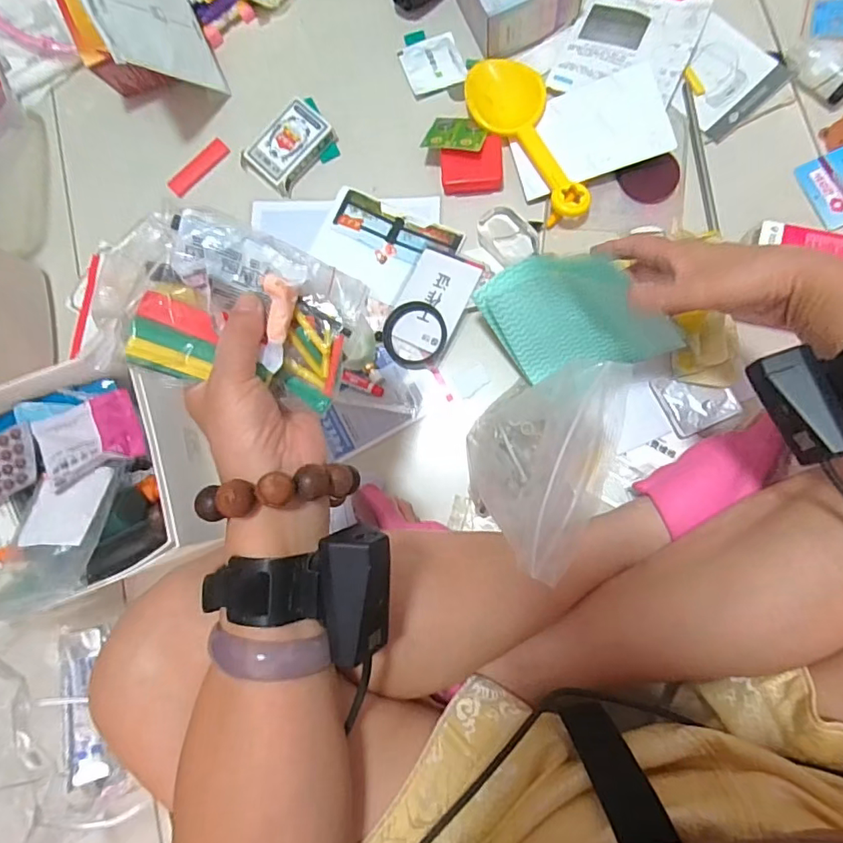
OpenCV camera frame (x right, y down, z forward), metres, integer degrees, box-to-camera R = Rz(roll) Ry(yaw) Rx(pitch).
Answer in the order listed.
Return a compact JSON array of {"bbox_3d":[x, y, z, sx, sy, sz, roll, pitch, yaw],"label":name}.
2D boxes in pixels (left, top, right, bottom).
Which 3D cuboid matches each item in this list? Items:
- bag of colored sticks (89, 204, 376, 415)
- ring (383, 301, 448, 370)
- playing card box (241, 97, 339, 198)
[{"bbox_3d":[-0.114,-0.069,0.310,0.148,0.052,0.096,9,84,7],"label":"bag of colored sticks"},{"bbox_3d":[-0.007,-0.089,0.535,0.065,0.009,0.067,-1,83,6],"label":"ring"},{"bbox_3d":[-0.145,-0.301,0.573,0.066,0.022,0.093,44,89,9],"label":"playing card box"}]

